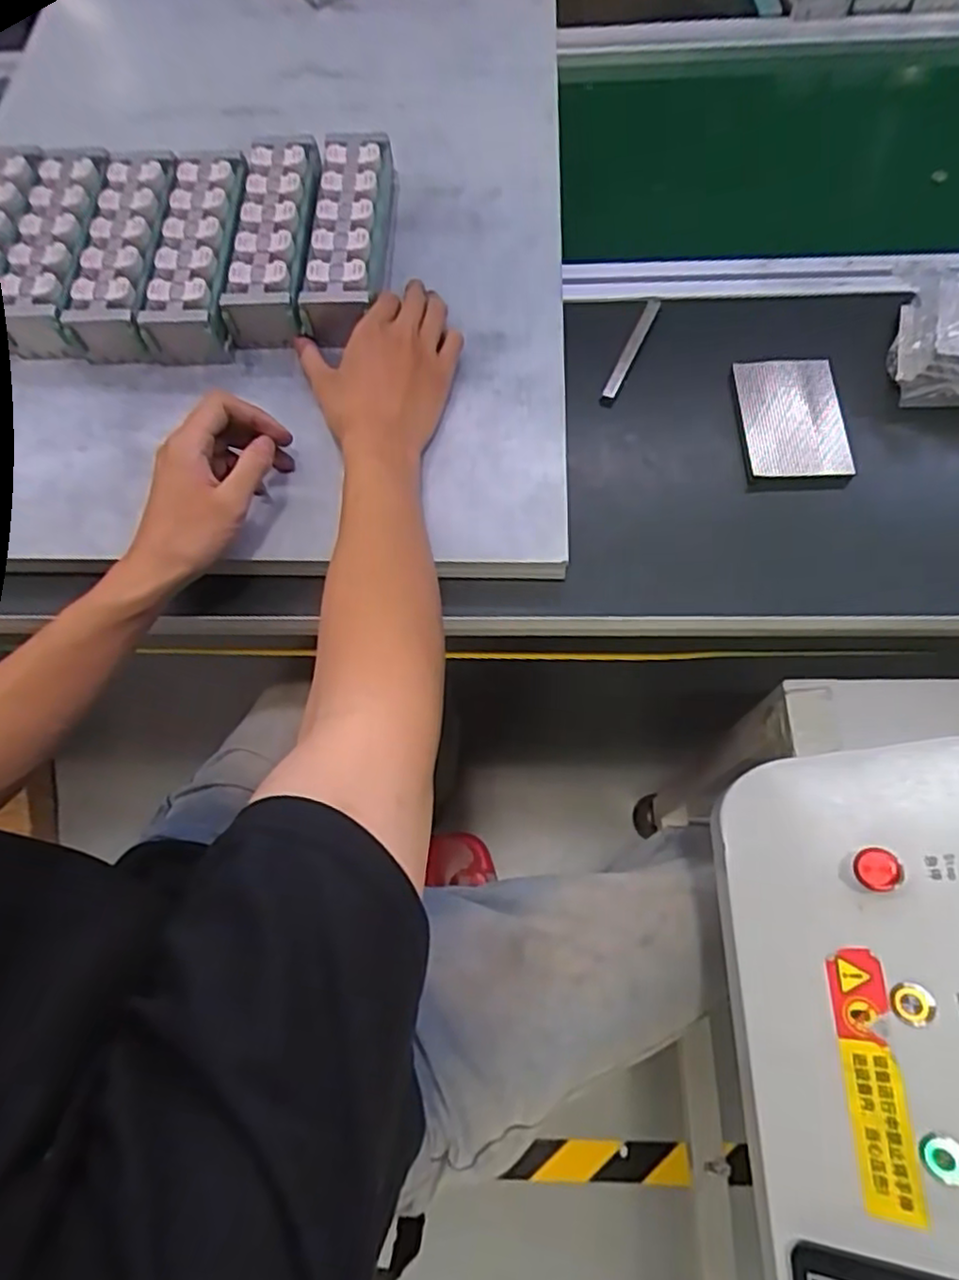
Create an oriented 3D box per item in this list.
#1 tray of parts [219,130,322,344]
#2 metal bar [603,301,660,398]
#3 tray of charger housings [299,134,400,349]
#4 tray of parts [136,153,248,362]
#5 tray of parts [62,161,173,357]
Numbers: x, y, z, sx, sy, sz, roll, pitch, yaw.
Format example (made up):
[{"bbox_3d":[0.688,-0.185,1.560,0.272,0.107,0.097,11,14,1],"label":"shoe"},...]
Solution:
[{"bbox_3d":[-0.160,-0.321,0.548,0.060,0.042,0.184,-1,67,3],"label":"tray of parts"},{"bbox_3d":[0.123,-0.234,0.553,0.012,0.014,0.104,23,70,12],"label":"metal bar"},{"bbox_3d":[-0.105,-0.327,0.558,0.061,0.050,0.187,3,70,5],"label":"tray of charger housings"},{"bbox_3d":[-0.226,-0.317,0.563,0.065,0.042,0.187,0,67,3],"label":"tray of parts"},{"bbox_3d":[-0.288,-0.318,0.569,0.063,0.040,0.187,-1,67,3],"label":"tray of parts"}]

